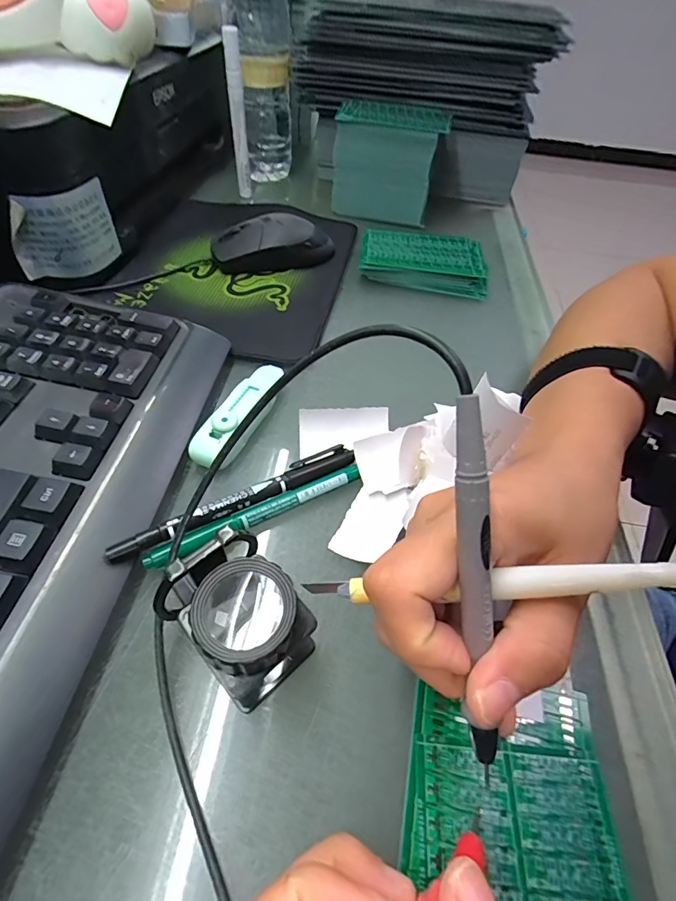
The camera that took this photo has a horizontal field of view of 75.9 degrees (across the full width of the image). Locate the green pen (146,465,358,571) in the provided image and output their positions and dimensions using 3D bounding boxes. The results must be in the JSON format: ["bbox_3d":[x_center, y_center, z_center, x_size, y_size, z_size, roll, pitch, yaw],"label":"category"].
[{"bbox_3d":[-0.040,0.033,0.232,0.122,0.013,0.011,-25,57,-22],"label":"green pen"}]

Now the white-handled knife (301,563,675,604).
[{"bbox_3d":[0.062,0.044,0.143,0.148,0.005,0.008,-6,50,10],"label":"white-handled knife"}]

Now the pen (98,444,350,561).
[{"bbox_3d":[-0.051,0.024,0.232,0.136,0.012,0.014,-25,57,-23],"label":"pen"}]

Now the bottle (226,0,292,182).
[{"bbox_3d":[-0.085,-0.423,0.472,0.067,0.219,0.061,-3,51,-7],"label":"bottle"}]

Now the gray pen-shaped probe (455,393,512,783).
[{"bbox_3d":[0.044,0.045,0.135,0.011,0.124,0.007,-10,13,-12],"label":"gray pen-shaped probe"}]

